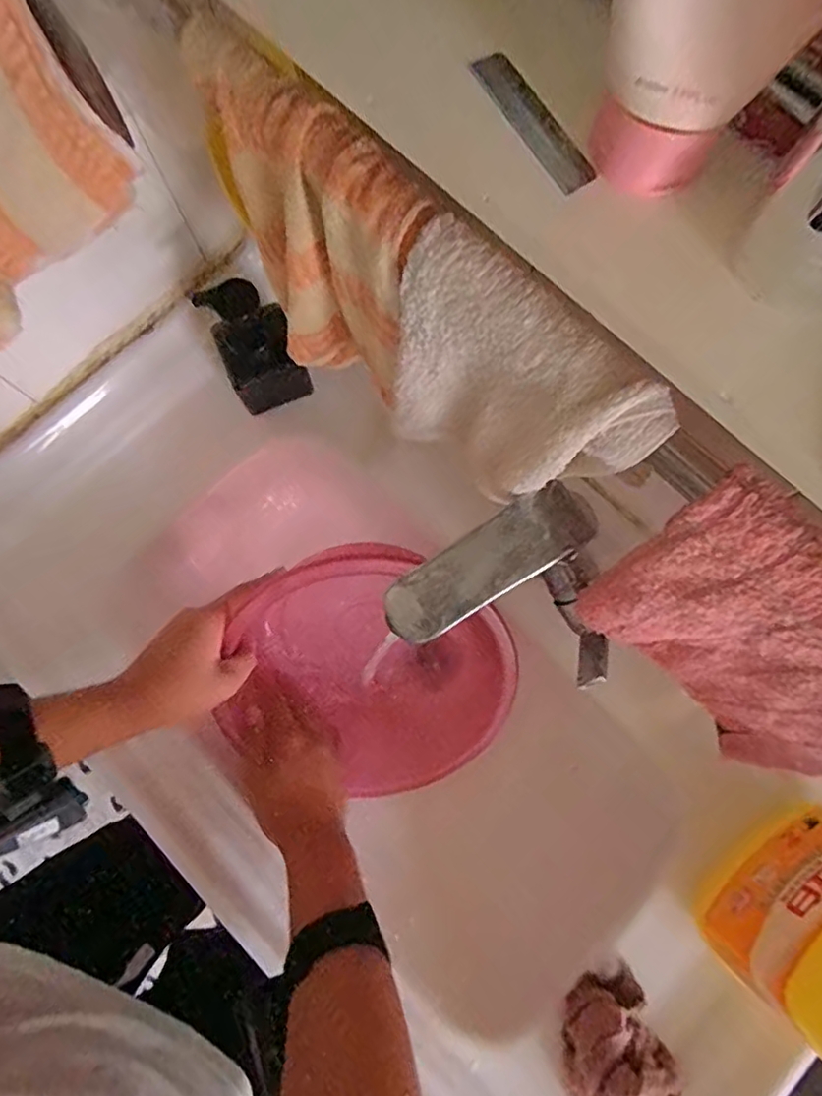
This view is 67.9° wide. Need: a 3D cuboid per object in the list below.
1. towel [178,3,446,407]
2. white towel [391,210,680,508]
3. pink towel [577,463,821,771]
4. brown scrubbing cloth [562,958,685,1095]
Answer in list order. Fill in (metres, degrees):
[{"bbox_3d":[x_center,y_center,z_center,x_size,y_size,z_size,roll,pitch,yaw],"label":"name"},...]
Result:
[{"bbox_3d":[-0.058,-0.167,0.353,0.150,0.176,0.055,37,81,6],"label":"towel"},{"bbox_3d":[0.047,-0.073,0.316,0.135,0.129,0.049,42,82,6],"label":"white towel"},{"bbox_3d":[0.178,0.052,0.320,0.161,0.183,0.046,42,82,6],"label":"pink towel"},{"bbox_3d":[0.158,0.394,0.465,0.079,0.052,0.101,-17,80,-4],"label":"brown scrubbing cloth"}]

